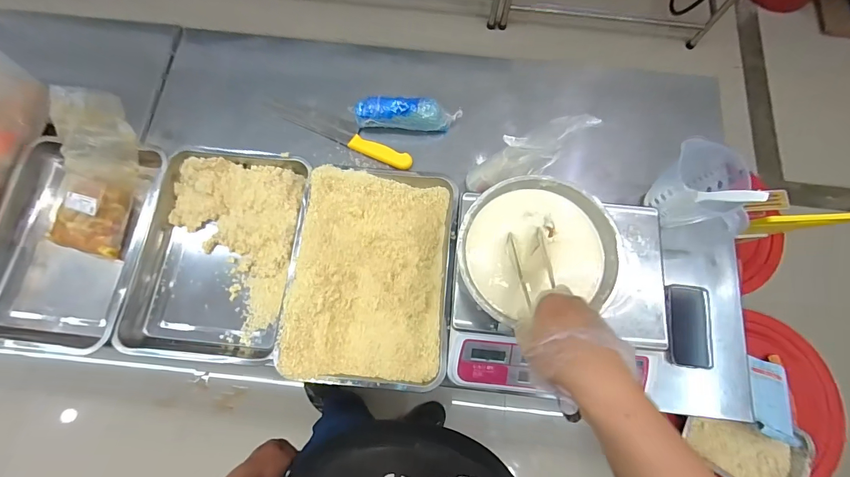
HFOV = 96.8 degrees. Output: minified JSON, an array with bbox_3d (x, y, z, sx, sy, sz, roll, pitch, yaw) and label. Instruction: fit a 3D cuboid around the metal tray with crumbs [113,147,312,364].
[{"bbox_3d":[-0.376,0.025,0.712,0.280,0.058,0.390,6,75,0],"label":"metal tray with crumbs"}]

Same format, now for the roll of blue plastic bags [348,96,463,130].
[{"bbox_3d":[-0.038,-0.251,0.774,0.224,0.061,0.053,3,75,-1],"label":"roll of blue plastic bags"}]

